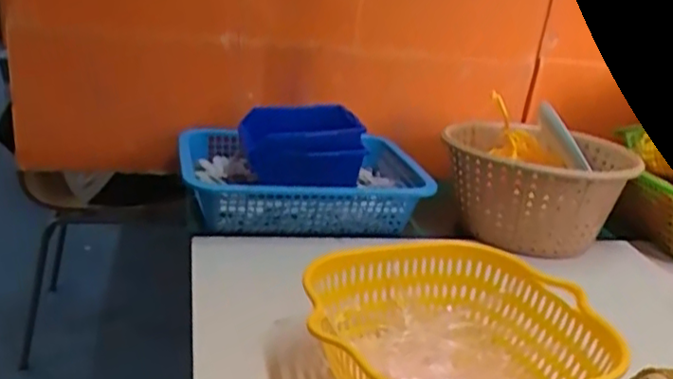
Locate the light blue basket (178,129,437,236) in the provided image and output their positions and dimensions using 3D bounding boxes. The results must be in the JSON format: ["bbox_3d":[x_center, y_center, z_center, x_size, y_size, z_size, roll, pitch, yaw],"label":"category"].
[{"bbox_3d":[-0.039,-0.010,0.790,0.296,0.072,0.199,2,21,-11],"label":"light blue basket"}]

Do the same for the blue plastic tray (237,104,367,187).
[{"bbox_3d":[-0.045,-0.056,0.763,0.128,0.068,0.125,-1,21,-19],"label":"blue plastic tray"}]

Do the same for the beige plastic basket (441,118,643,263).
[{"bbox_3d":[0.229,-0.006,0.803,0.195,0.105,0.204,10,21,10],"label":"beige plastic basket"}]

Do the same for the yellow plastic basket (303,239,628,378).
[{"bbox_3d":[0.082,0.117,0.474,0.199,0.080,0.198,6,20,-2],"label":"yellow plastic basket"}]

